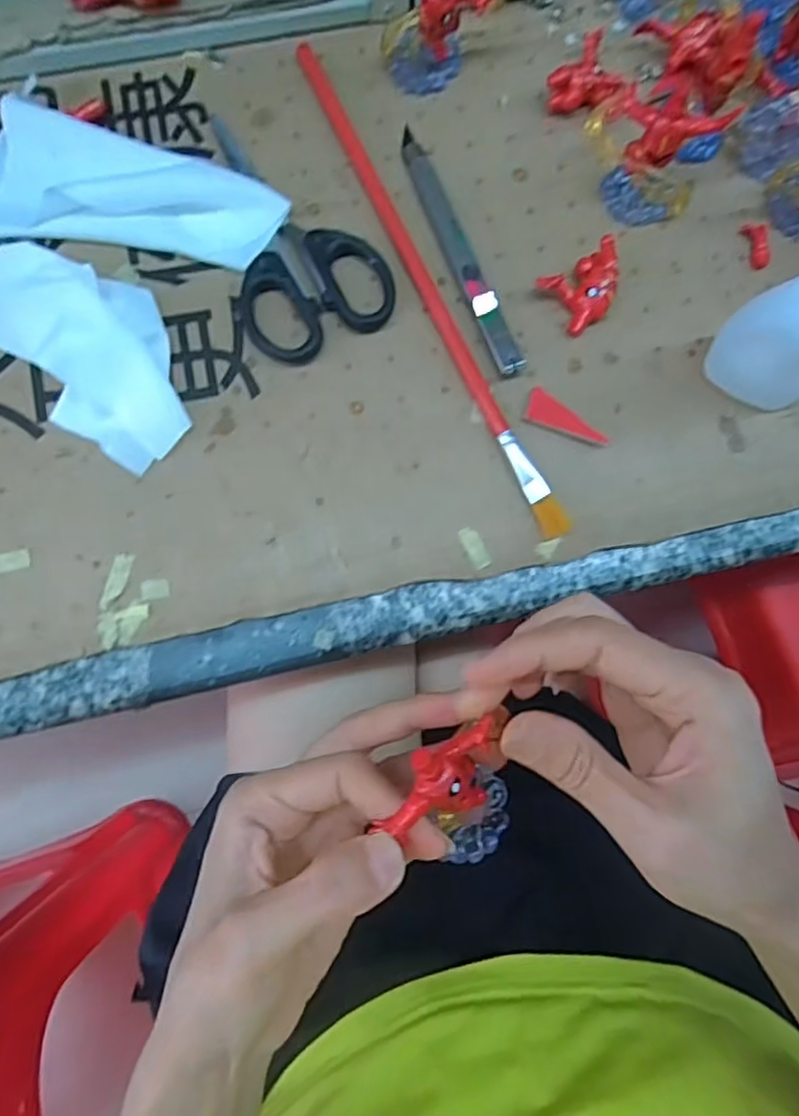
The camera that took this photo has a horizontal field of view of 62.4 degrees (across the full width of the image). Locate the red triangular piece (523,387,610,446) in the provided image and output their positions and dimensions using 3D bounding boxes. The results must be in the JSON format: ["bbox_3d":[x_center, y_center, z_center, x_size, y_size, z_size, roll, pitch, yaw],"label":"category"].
[{"bbox_3d":[0.074,-0.062,0.290,0.038,0.004,0.016,22,87,11],"label":"red triangular piece"}]

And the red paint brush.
[{"bbox_3d":[0.011,-0.128,0.296,0.012,0.012,0.262,-26,84,-6],"label":"red paint brush"}]

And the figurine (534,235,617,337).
[{"bbox_3d":[0.086,-0.122,0.299,0.035,0.016,0.029,-34,85,-7],"label":"figurine"}]

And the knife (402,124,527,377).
[{"bbox_3d":[0.028,-0.142,0.300,0.014,0.013,0.130,-20,83,-6],"label":"knife"}]

